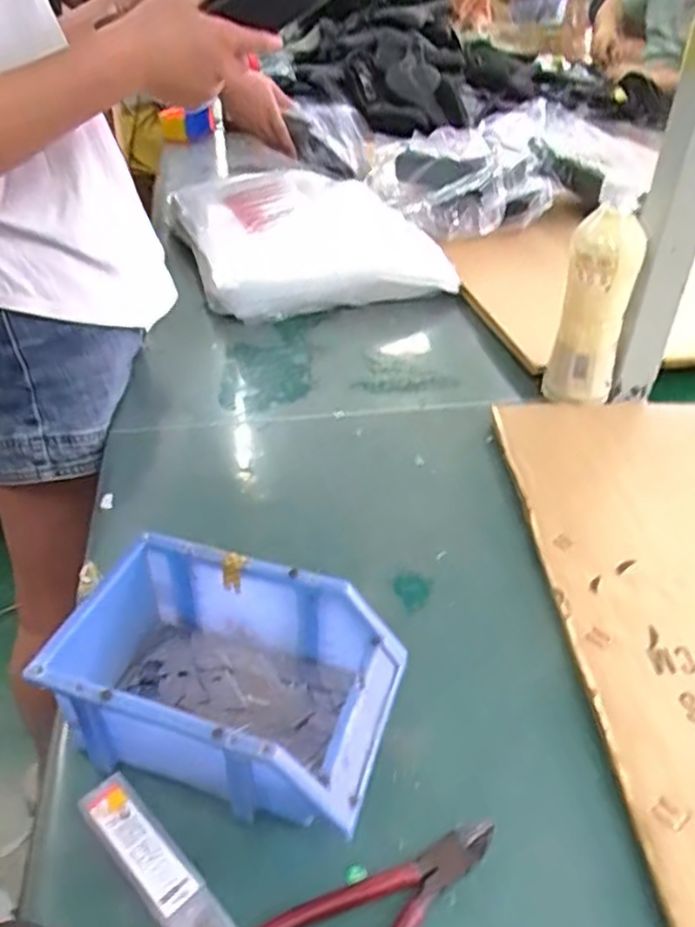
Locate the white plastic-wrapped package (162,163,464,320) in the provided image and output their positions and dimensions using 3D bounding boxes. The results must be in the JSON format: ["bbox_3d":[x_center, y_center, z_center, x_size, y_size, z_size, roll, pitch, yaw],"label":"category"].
[{"bbox_3d":[-0.070,-0.343,1.018,0.323,0.062,0.429,-12,40,-15],"label":"white plastic-wrapped package"}]

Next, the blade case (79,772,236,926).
[{"bbox_3d":[-0.090,0.208,0.348,0.026,0.016,0.125,-31,48,-34],"label":"blade case"}]

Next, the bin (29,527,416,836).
[{"bbox_3d":[-0.070,0.124,0.409,0.190,0.080,0.117,12,40,15],"label":"bin"}]

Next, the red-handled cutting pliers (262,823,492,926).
[{"bbox_3d":[0.013,0.221,0.337,0.147,0.012,0.052,-23,44,-27],"label":"red-handled cutting pliers"}]

